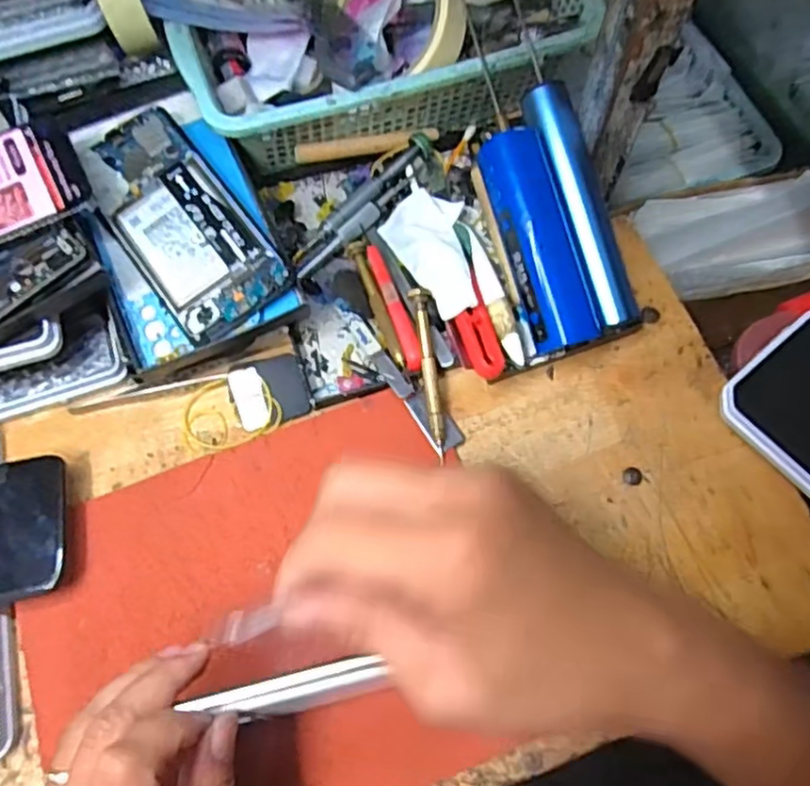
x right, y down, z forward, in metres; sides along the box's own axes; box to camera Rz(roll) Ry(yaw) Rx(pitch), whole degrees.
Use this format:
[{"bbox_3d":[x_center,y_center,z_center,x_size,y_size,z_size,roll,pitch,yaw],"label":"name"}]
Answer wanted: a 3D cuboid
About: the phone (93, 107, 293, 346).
[{"bbox_3d":[-0.136,-0.104,0.405,0.071,0.008,0.150,-37,78,-5],"label":"phone"}]

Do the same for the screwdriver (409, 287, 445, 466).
[{"bbox_3d":[0.015,-0.011,0.395,0.011,0.007,0.103,-7,82,-6],"label":"screwdriver"}]

